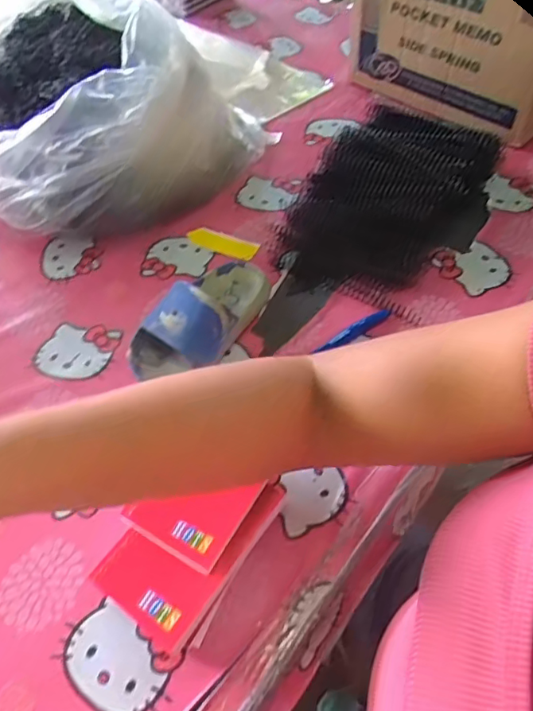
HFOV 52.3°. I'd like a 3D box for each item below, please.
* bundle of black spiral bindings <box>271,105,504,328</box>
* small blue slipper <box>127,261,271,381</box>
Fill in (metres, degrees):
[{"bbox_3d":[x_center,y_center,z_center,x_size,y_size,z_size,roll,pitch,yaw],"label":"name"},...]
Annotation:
[{"bbox_3d":[0.137,-0.177,0.622,0.191,0.073,0.270,22,58,19],"label":"bundle of black spiral bindings"},{"bbox_3d":[-0.064,-0.043,0.543,0.089,0.060,0.174,24,59,20],"label":"small blue slipper"}]

